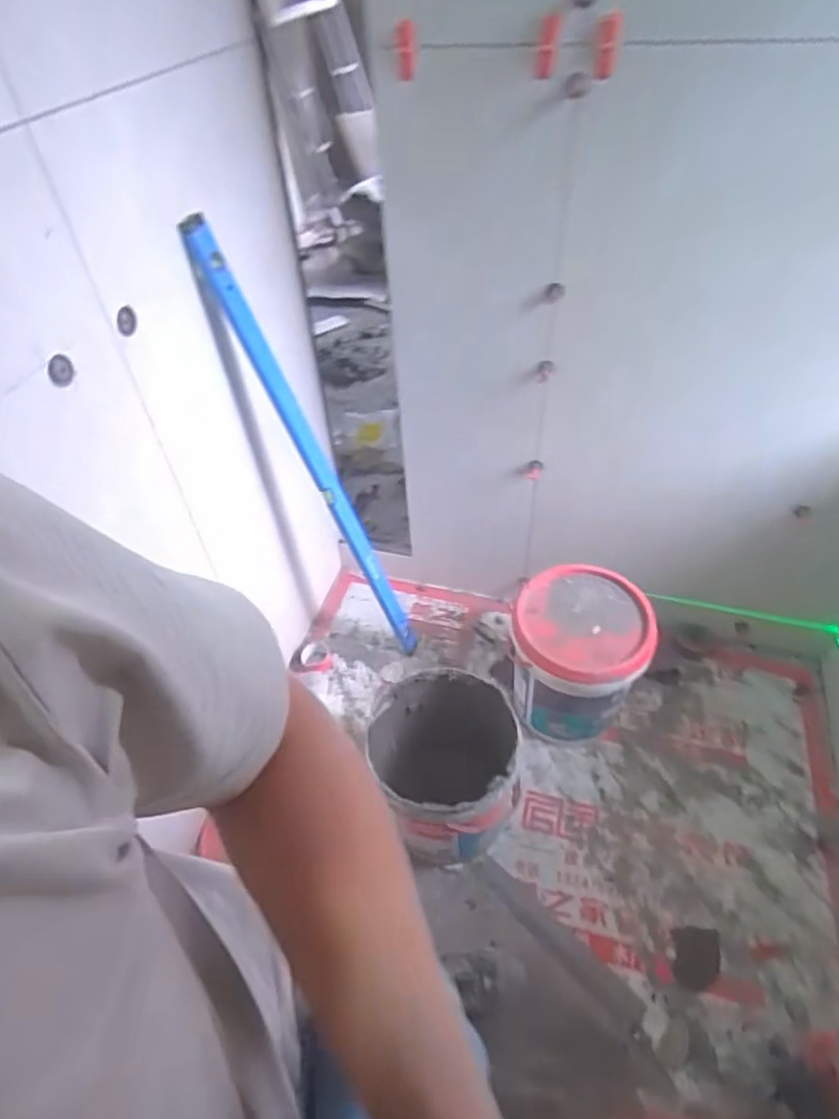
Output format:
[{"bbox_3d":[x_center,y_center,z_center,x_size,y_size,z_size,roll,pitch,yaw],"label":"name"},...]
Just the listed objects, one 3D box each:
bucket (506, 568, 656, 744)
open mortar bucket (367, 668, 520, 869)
[{"bbox_3d":[0.367,0.257,1.500,0.284,0.366,0.287,-2,46,3],"label":"bucket"},{"bbox_3d":[0.064,0.455,1.369,0.281,0.345,0.310,0,46,5],"label":"open mortar bucket"}]

